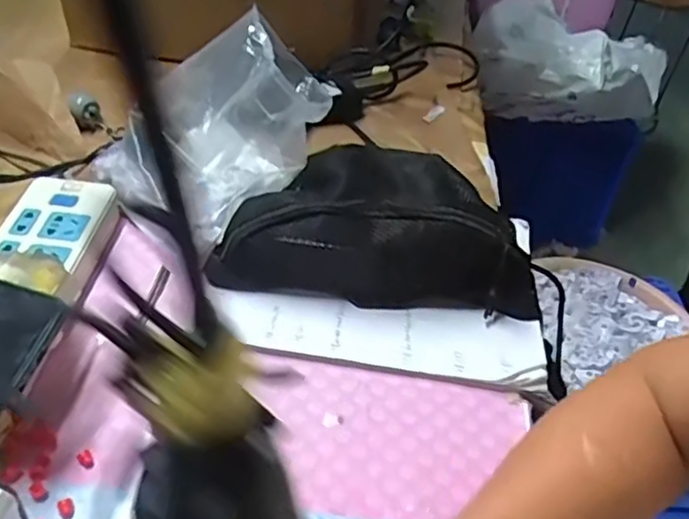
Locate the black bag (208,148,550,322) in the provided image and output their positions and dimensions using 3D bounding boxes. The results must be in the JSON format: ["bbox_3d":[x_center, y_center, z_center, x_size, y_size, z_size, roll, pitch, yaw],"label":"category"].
[{"bbox_3d":[0.031,-0.031,0.586,0.266,0.076,0.124,6,43,1],"label":"black bag"}]

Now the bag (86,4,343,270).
[{"bbox_3d":[-0.112,-0.131,0.639,0.219,0.144,0.171,-31,54,-32],"label":"bag"}]

